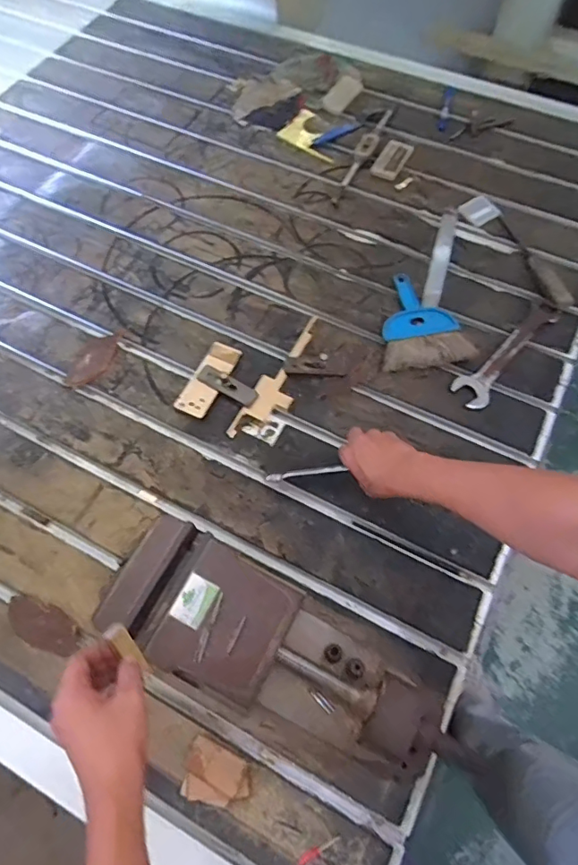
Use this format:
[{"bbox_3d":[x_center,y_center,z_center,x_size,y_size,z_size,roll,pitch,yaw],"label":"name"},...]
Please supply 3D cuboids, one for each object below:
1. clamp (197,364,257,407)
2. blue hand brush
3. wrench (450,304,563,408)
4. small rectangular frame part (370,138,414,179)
[{"bbox_3d":[-0.096,-0.072,0.798,0.098,0.017,0.031,29,68,14],"label":"clamp"},{"bbox_3d":[0.219,-0.188,0.850,0.138,0.021,0.179,-4,64,-1],"label":"blue hand brush"},{"bbox_3d":[0.353,-0.127,0.823,0.239,0.010,0.055,-41,70,-17],"label":"wrench"},{"bbox_3d":[0.207,-0.545,1.029,0.055,0.006,0.117,27,67,13],"label":"small rectangular frame part"}]

